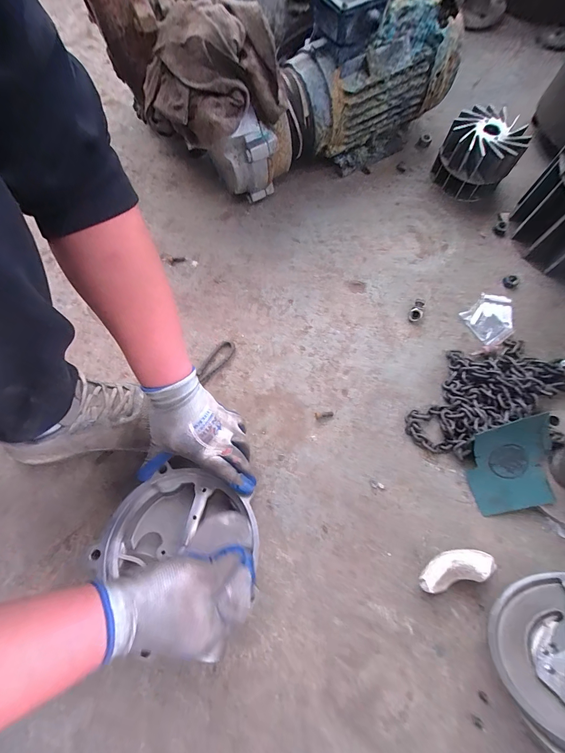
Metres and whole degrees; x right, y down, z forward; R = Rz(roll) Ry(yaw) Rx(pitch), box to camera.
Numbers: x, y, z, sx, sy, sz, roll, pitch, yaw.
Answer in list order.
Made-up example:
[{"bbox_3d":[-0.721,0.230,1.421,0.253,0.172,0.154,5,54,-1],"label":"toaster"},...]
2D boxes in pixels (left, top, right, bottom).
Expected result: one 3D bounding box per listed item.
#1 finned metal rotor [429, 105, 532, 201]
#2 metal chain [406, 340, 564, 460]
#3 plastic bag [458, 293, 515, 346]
[{"bbox_3d":[0.397,-0.453,0.629,0.143,0.113,0.130,-1,72,2],"label":"finned metal rotor"},{"bbox_3d":[0.334,0.019,0.513,0.289,0.037,0.145,-30,74,-8],"label":"metal chain"},{"bbox_3d":[0.393,-0.110,0.575,0.104,0.010,0.085,-40,75,-10],"label":"plastic bag"}]

